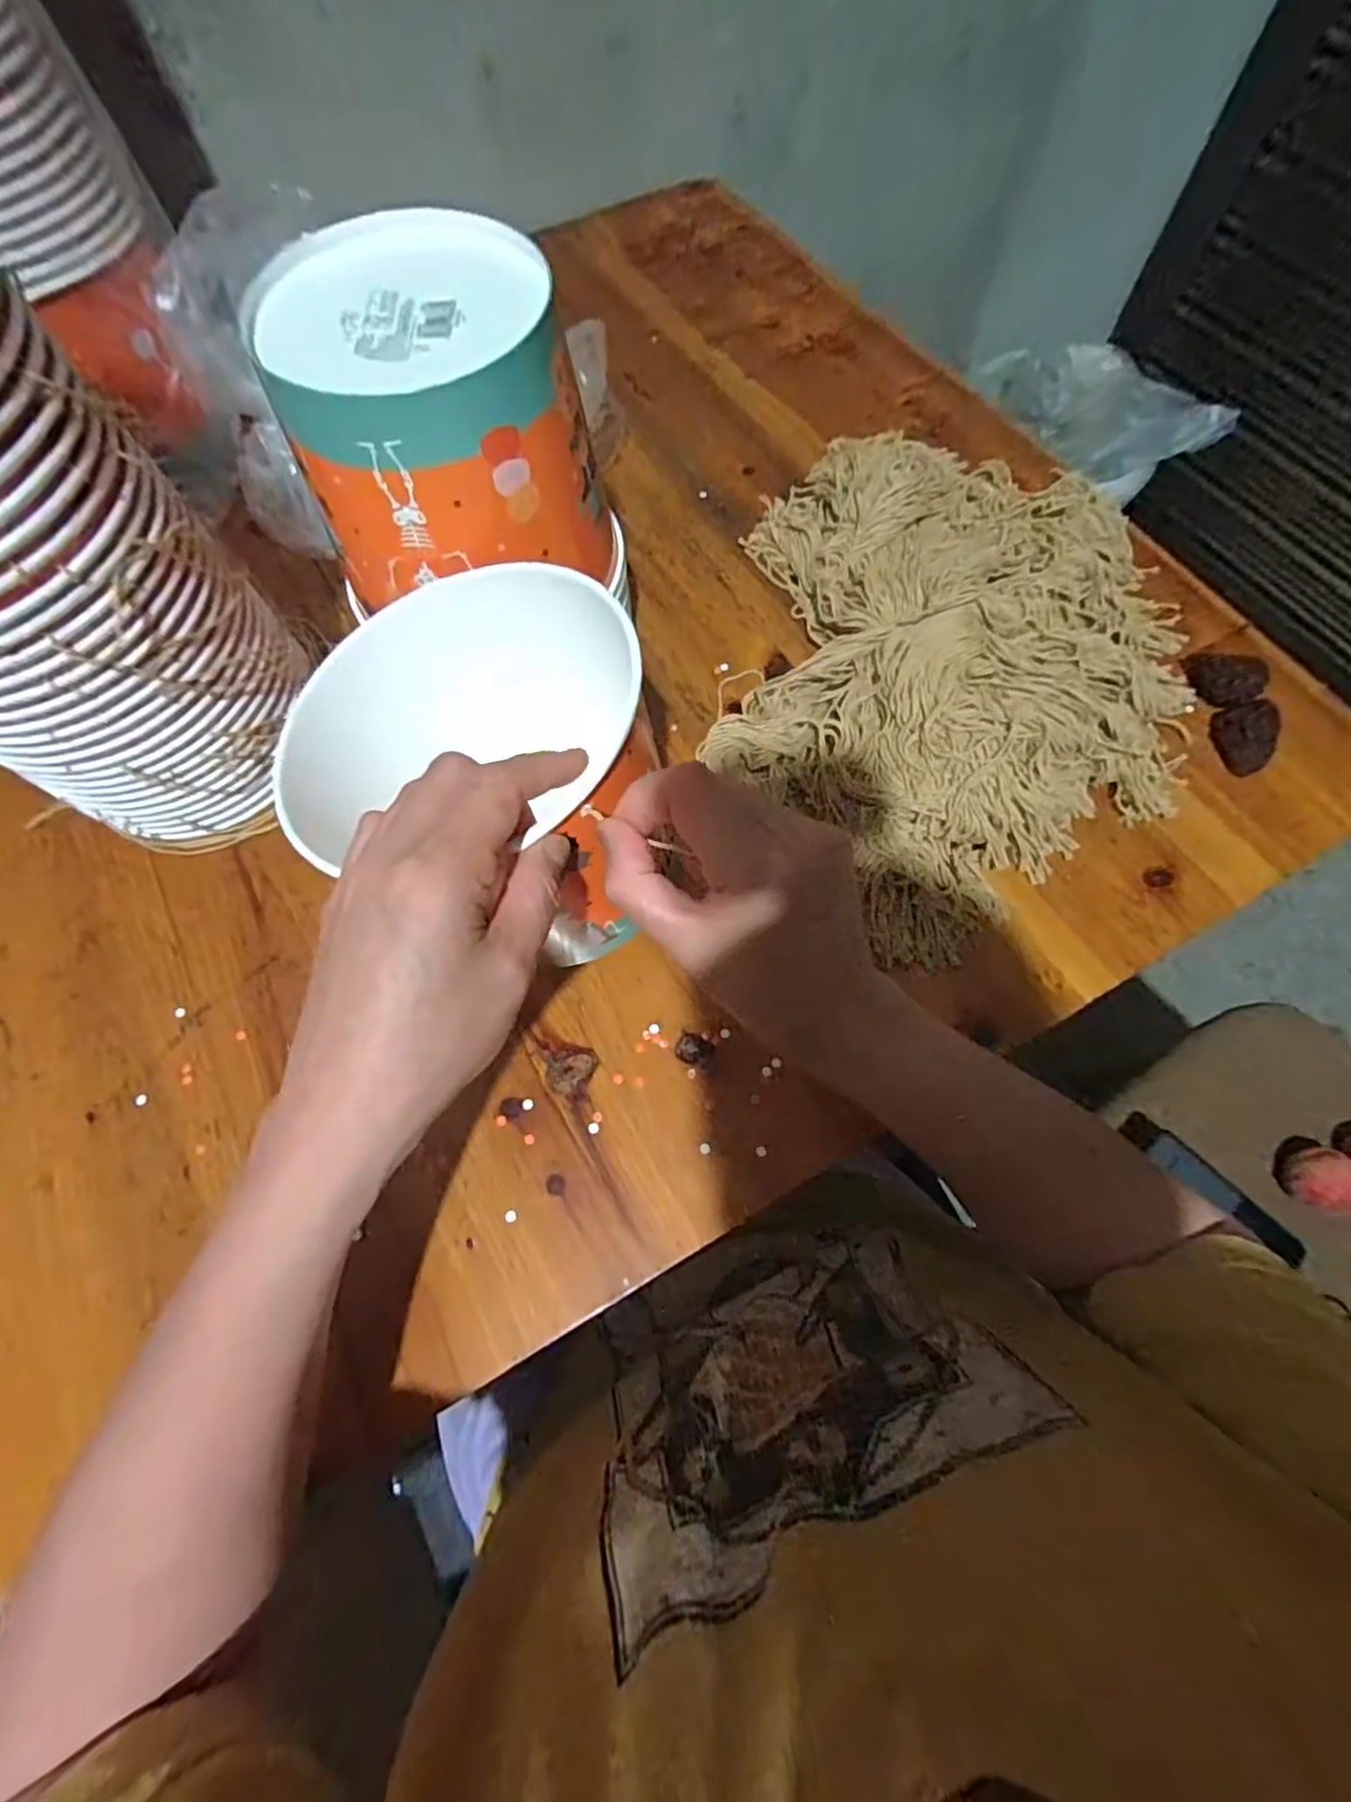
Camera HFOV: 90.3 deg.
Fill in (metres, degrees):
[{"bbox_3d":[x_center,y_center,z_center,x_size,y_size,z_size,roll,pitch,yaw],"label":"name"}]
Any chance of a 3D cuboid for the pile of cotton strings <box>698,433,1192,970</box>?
[{"bbox_3d":[0.163,-0.170,0.426,0.307,0.061,0.319,-33,71,-10],"label":"pile of cotton strings"}]

